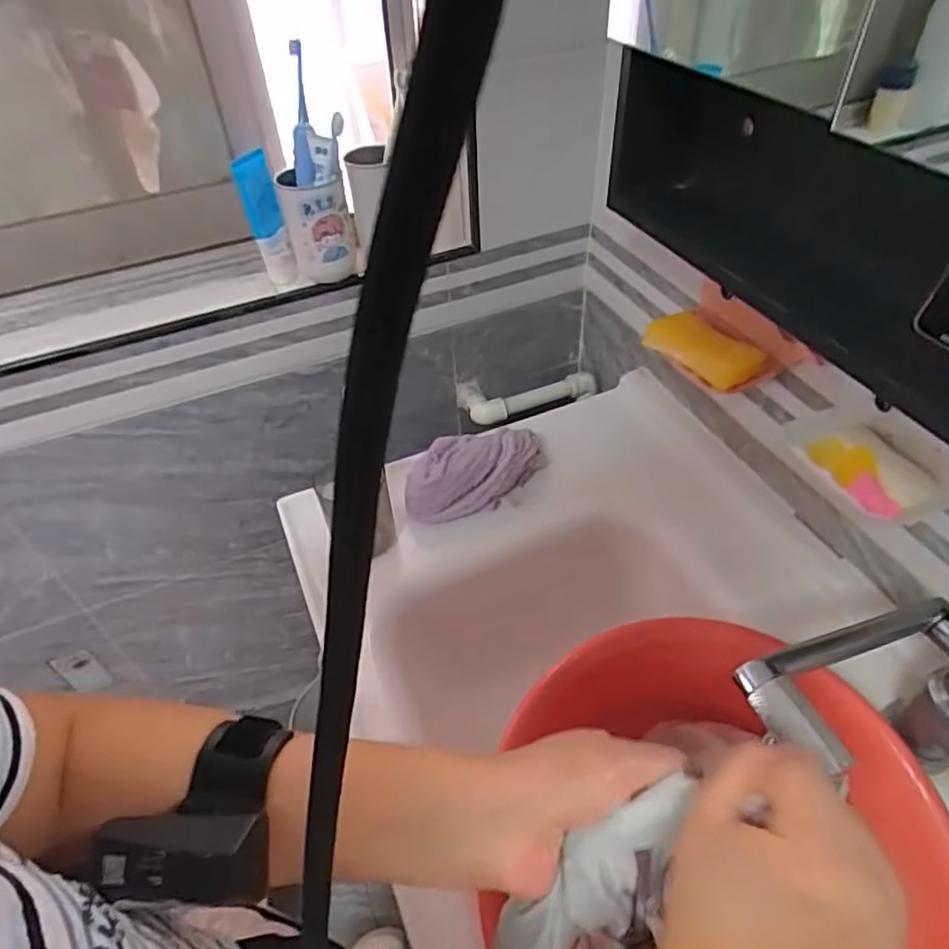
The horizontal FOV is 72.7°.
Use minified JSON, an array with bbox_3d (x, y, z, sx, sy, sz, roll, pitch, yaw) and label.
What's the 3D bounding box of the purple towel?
[{"bbox_3d":[0.003,-0.001,0.767,0.173,0.087,0.089,-13,47,-7],"label":"purple towel"}]

